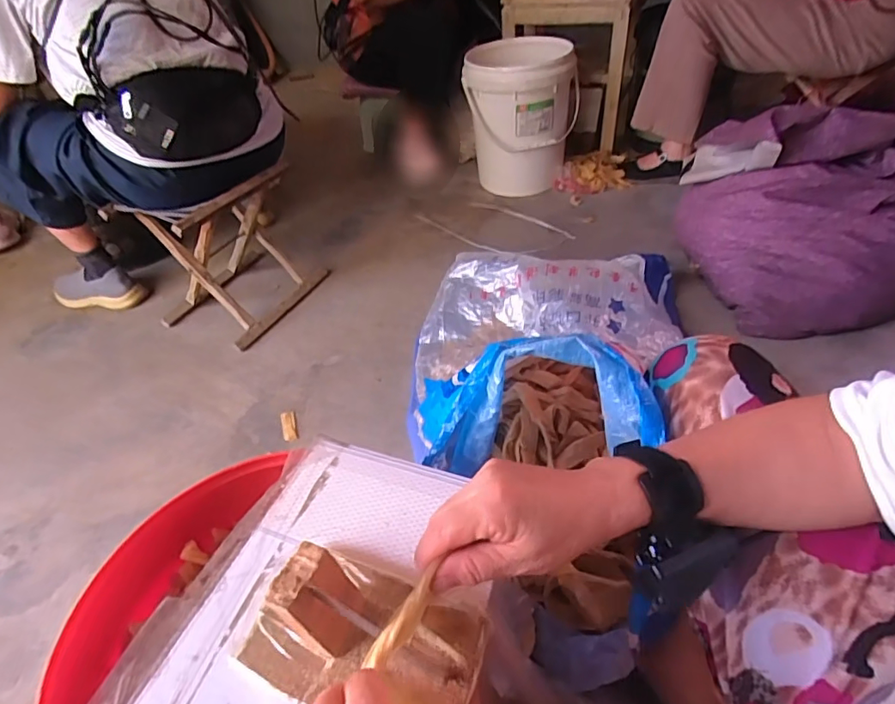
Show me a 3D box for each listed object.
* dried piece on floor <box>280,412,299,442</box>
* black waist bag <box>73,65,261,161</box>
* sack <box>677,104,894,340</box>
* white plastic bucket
[{"bbox_3d":[-0.292,0.135,0.952,0.024,0.011,0.073,-17,44,-11],"label":"dried piece on floor"},{"bbox_3d":[-0.477,-0.428,0.931,0.290,0.130,0.122,-25,45,-16],"label":"black waist bag"},{"bbox_3d":[0.736,-0.287,1.035,0.423,0.308,0.419,-12,43,-3],"label":"sack"},{"bbox_3d":[0.215,-0.669,1.480,0.299,0.346,0.292,1,44,10],"label":"white plastic bucket"}]

